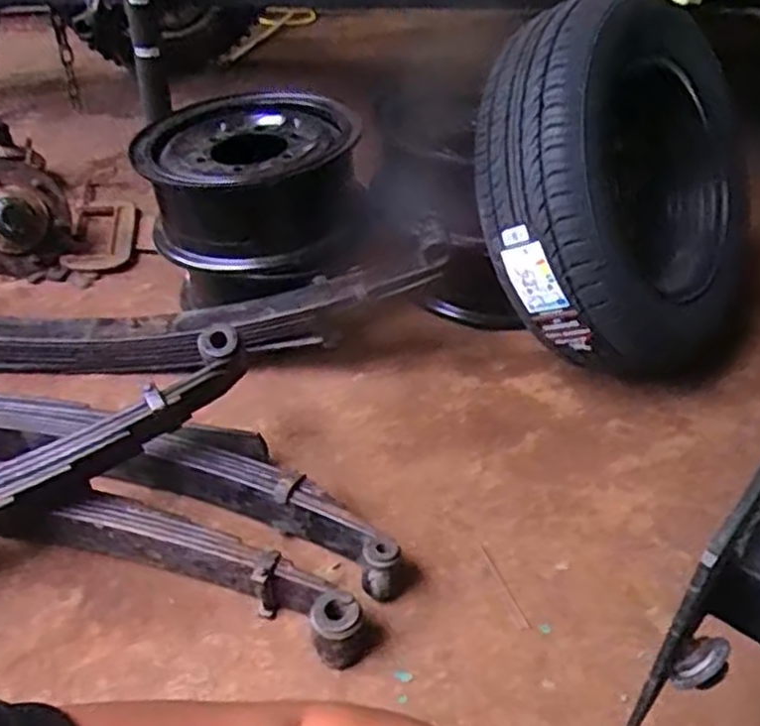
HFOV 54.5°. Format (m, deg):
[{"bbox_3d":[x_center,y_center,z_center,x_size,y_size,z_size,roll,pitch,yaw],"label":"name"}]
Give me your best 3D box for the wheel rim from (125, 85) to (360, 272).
[{"bbox_3d":[-0.242,-0.341,1.394,0.387,0.214,0.389,-2,39,-6],"label":"wheel rim"}]

